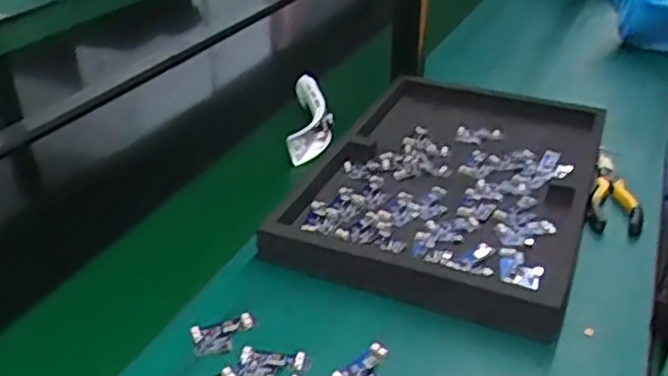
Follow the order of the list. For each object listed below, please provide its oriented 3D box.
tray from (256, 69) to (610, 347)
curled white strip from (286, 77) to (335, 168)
[{"bbox_3d":[0.139,-0.016,0.777,0.303,0.060,0.430,14,34,19],"label":"tray"},{"bbox_3d":[-0.030,-0.101,0.936,0.055,0.055,0.179,3,32,1],"label":"curled white strip"}]

